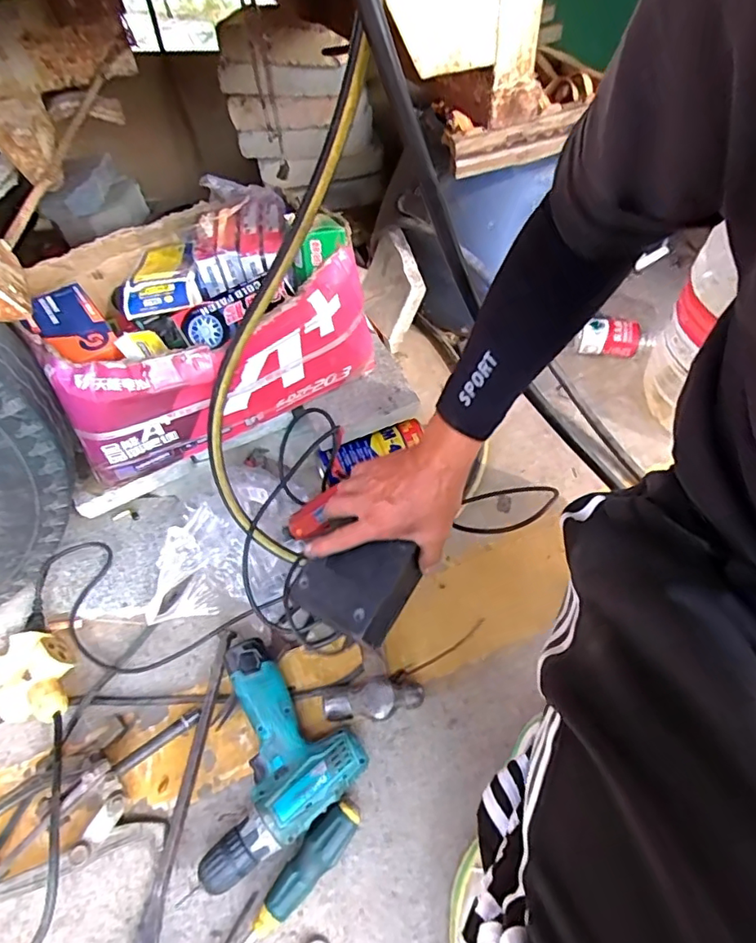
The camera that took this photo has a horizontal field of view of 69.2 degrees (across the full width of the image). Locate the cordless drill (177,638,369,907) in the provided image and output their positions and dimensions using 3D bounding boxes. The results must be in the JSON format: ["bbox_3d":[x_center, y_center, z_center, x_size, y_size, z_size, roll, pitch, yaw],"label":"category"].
[{"bbox_3d":[-0.139,0.303,0.575,0.197,0.055,0.192,-35,61,-20],"label":"cordless drill"}]

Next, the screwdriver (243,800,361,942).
[{"bbox_3d":[-0.106,0.418,0.505,0.033,0.032,0.241,35,64,24],"label":"screwdriver"}]

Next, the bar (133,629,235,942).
[{"bbox_3d":[-0.201,0.323,0.587,0.020,0.023,0.300,4,56,6],"label":"bar"}]

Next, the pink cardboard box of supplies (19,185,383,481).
[{"bbox_3d":[-0.216,-0.177,0.695,0.366,0.196,0.273,-26,55,-15],"label":"pink cardboard box of supplies"}]

